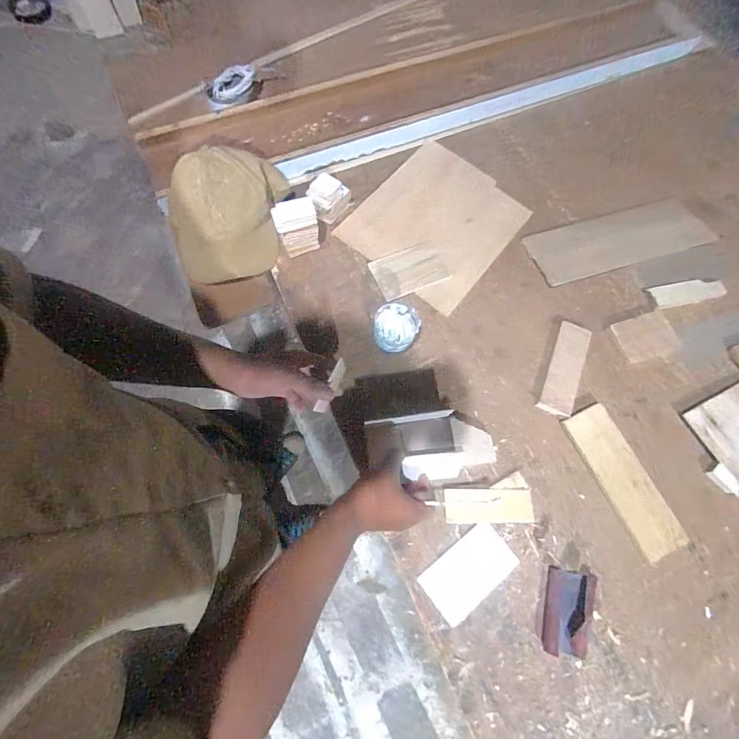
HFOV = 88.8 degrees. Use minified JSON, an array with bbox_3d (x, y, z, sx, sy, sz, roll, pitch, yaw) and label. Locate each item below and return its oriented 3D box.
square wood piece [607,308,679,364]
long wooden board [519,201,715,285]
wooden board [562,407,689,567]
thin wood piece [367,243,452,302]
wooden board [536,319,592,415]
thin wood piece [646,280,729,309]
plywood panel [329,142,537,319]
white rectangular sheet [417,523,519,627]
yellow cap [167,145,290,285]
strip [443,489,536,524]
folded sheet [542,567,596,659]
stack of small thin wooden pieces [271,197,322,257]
[{"bbox_3d":[0.470,-0.053,0.642,0.106,0.010,0.076,-18,73,-6],"label":"square wood piece"},{"bbox_3d":[0.450,-0.238,0.692,0.305,0.022,0.115,-14,73,-4],"label":"long wooden board"},{"bbox_3d":[0.383,0.163,0.569,0.079,0.009,0.221,-24,74,-7],"label":"wooden board"},{"bbox_3d":[0.073,-0.176,0.674,0.130,0.006,0.082,-20,73,-6],"label":"thin wood piece"},{"bbox_3d":[0.319,-0.001,0.618,0.053,0.021,0.153,21,74,7],"label":"wooden board"},{"bbox_3d":[0.561,-0.135,0.666,0.129,0.011,0.039,-8,73,-3],"label":"thin wood piece"},{"bbox_3d":[0.124,-0.279,0.709,0.257,0.013,0.292,38,76,11],"label":"plywood panel"},{"bbox_3d":[0.140,0.283,0.527,0.128,0.009,0.073,-36,76,-11],"label":"white rectangular sheet"},{"bbox_3d":[-0.238,-0.263,0.643,0.213,0.104,0.183,-18,73,-5],"label":"yellow cap"},{"bbox_3d":[0.174,0.200,0.553,0.125,0.010,0.047,0,72,0],"label":"strip"},{"bbox_3d":[0.265,0.322,0.497,0.054,0.036,0.105,14,73,4],"label":"folded sheet"},{"bbox_3d":[-0.123,-0.242,0.651,0.068,0.084,0.049,-20,73,-6],"label":"stack of small thin wooden pieces"}]

